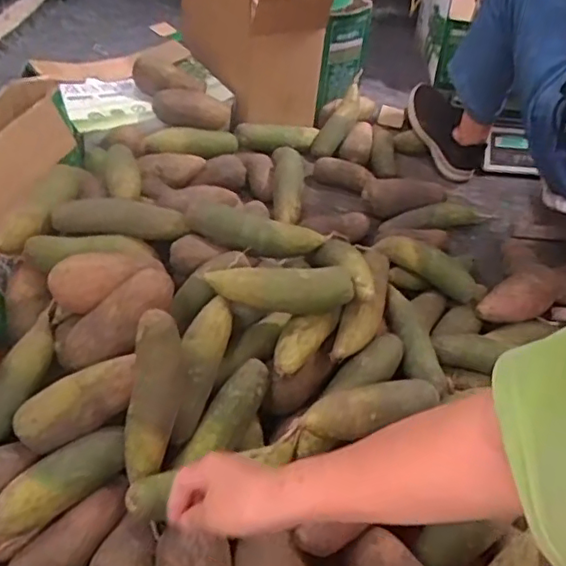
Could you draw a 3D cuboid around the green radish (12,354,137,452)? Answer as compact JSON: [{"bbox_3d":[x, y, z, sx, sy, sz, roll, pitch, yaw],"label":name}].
[{"bbox_3d":[-0.233,0.137,0.684,0.161,0.049,0.051,-30,50,-1],"label":"green radish"}]

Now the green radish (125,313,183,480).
[{"bbox_3d":[-0.143,0.120,0.665,0.049,0.179,0.047,6,4,1],"label":"green radish"}]

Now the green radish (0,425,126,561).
[{"bbox_3d":[-0.256,0.227,0.658,0.197,0.059,0.055,-39,57,-12],"label":"green radish"}]

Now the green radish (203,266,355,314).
[{"bbox_3d":[-0.005,0.009,0.768,0.183,0.070,0.047,4,44,-2],"label":"green radish"}]

